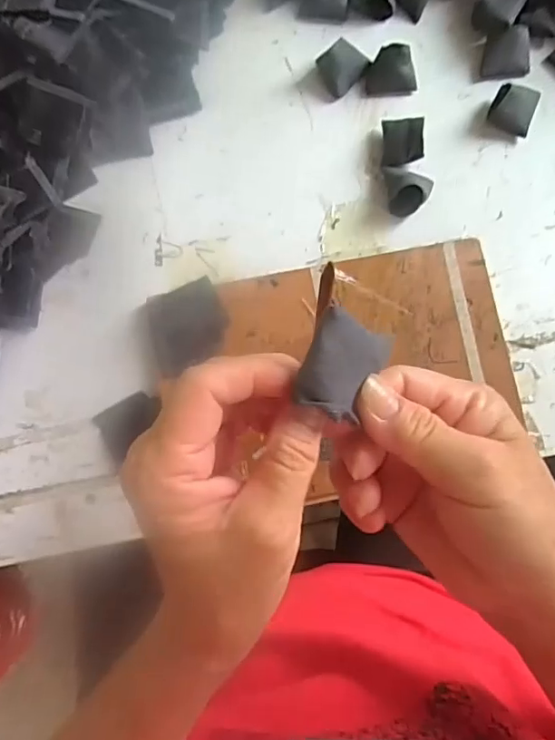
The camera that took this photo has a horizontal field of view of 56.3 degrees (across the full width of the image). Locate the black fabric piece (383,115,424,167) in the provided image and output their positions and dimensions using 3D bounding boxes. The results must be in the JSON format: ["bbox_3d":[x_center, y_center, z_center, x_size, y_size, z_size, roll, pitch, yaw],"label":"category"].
[{"bbox_3d":[0.106,-0.188,0.429,0.035,0.023,0.037,-1,82,1],"label":"black fabric piece"}]

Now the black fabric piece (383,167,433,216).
[{"bbox_3d":[0.108,-0.147,0.417,0.038,0.026,0.041,0,82,1],"label":"black fabric piece"}]

